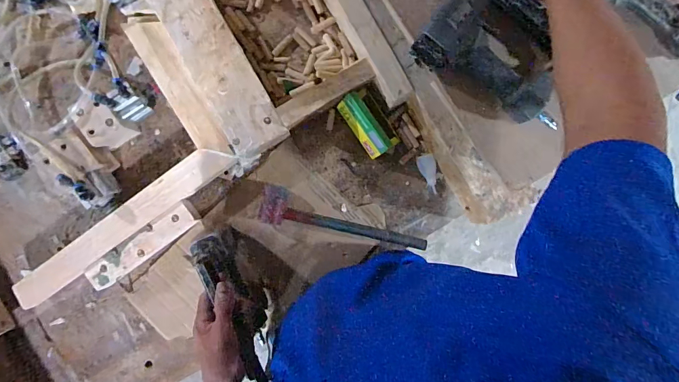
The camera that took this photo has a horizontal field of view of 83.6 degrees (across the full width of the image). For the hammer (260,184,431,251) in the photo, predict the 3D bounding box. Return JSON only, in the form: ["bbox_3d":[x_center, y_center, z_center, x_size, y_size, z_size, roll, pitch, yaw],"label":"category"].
[{"bbox_3d":[0.014,0.053,0.712,0.318,0.043,0.070,11,91,-2],"label":"hammer"}]

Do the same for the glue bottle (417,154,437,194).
[{"bbox_3d":[0.173,-0.032,0.725,0.030,0.015,0.075,-18,92,-1],"label":"glue bottle"}]

